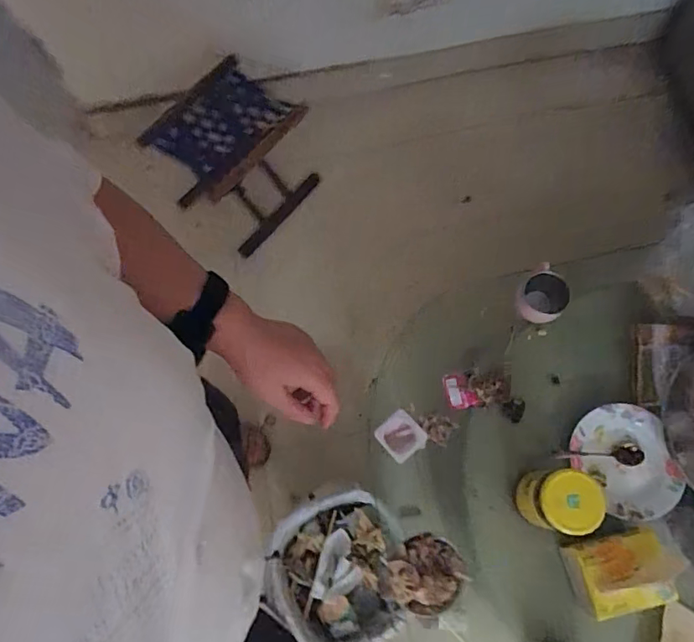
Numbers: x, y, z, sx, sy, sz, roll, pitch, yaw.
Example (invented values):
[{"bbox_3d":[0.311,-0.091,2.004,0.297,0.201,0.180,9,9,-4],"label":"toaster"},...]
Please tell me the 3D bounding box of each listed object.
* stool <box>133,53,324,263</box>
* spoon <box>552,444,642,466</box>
[{"bbox_3d":[-0.269,-0.394,1.249,0.249,0.317,0.312,42,78,13],"label":"stool"},{"bbox_3d":[0.397,0.215,0.804,0.143,0.023,0.031,-1,72,1],"label":"spoon"}]

